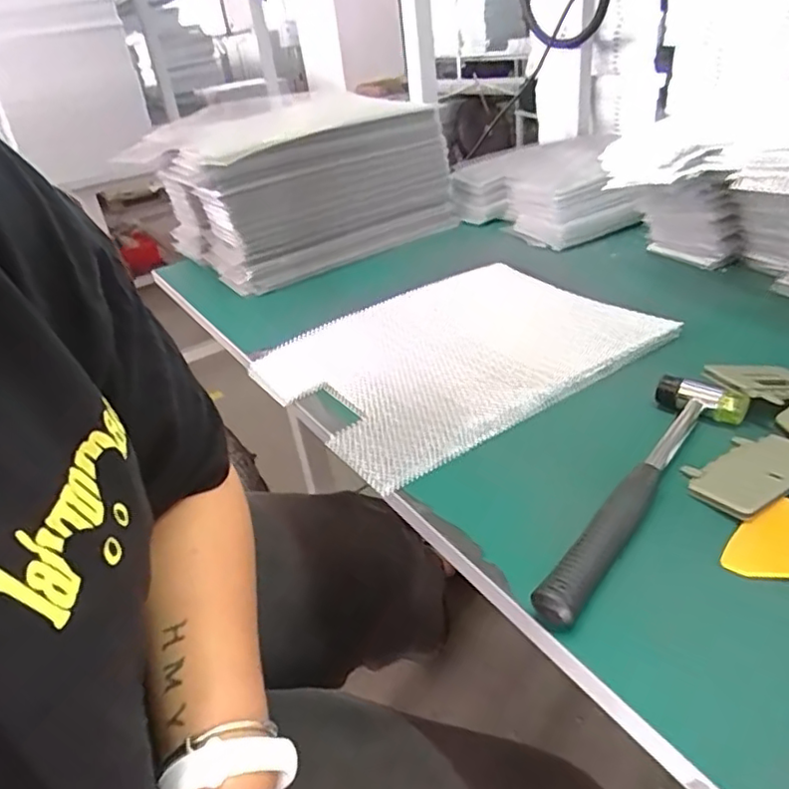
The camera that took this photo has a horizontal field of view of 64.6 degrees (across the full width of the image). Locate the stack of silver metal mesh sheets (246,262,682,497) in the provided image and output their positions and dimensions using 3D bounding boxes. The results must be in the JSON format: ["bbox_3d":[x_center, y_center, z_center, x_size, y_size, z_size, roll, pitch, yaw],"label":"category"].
[{"bbox_3d":[0.050,-0.046,0.603,0.327,0.012,0.278,-27,37,-22],"label":"stack of silver metal mesh sheets"}]

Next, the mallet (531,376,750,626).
[{"bbox_3d":[0.165,0.061,0.399,0.061,0.040,0.247,16,39,34],"label":"mallet"}]

